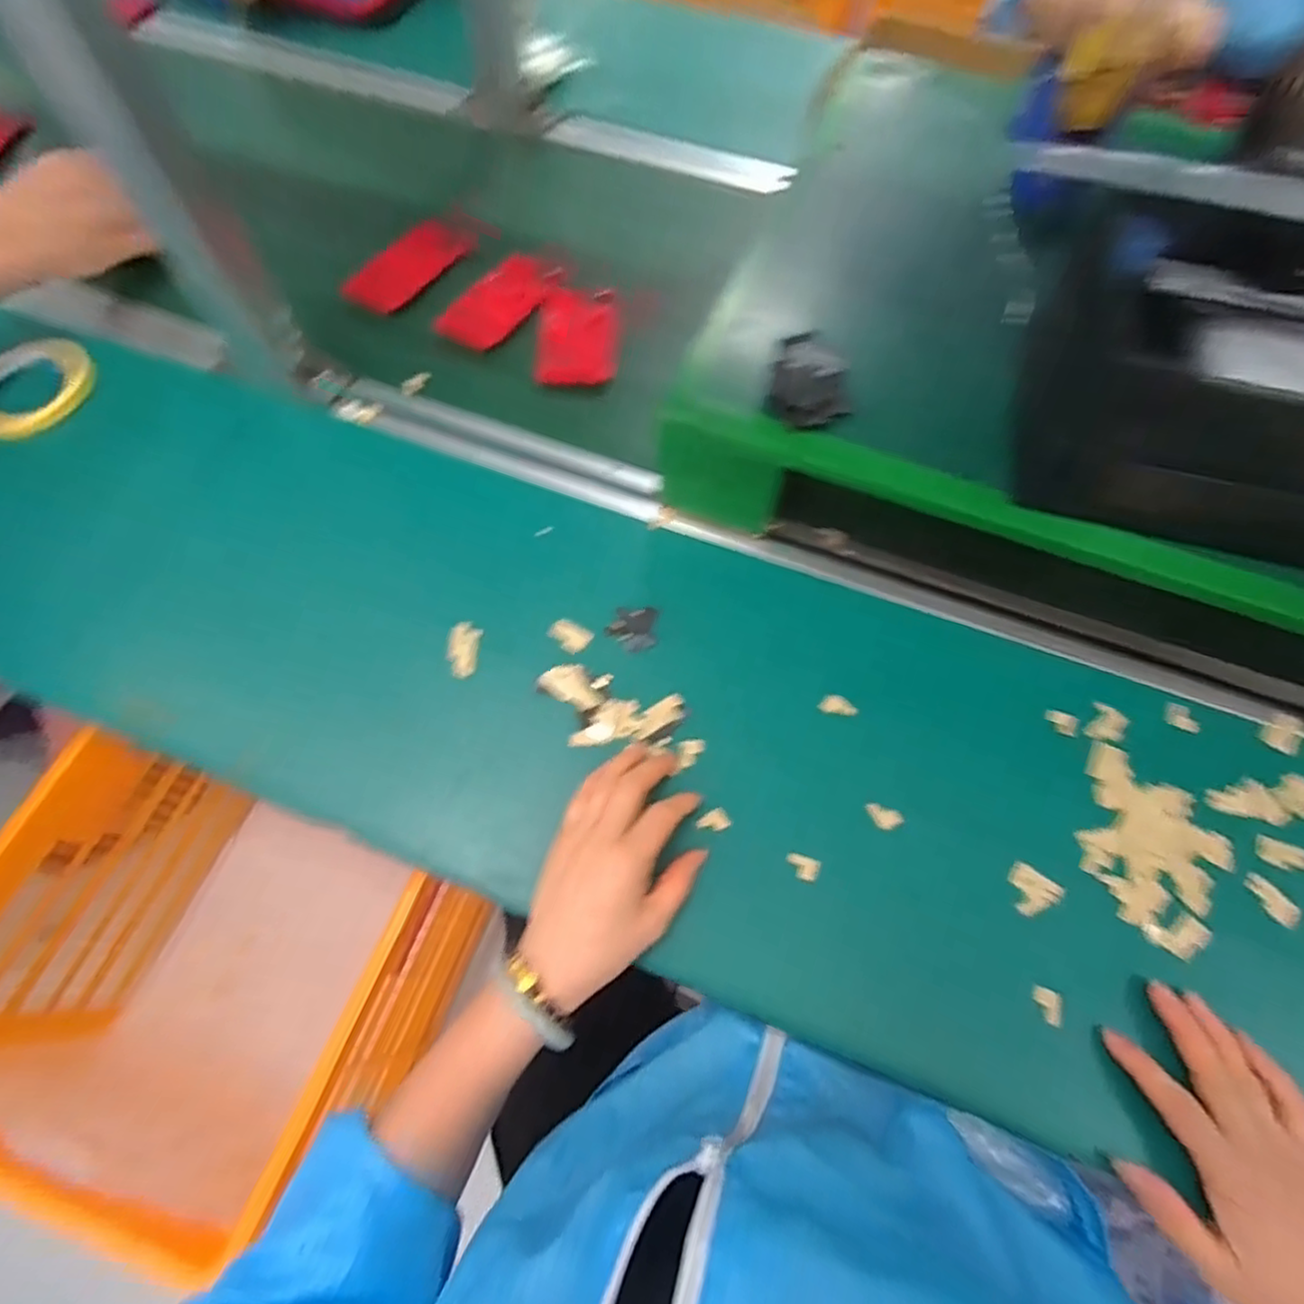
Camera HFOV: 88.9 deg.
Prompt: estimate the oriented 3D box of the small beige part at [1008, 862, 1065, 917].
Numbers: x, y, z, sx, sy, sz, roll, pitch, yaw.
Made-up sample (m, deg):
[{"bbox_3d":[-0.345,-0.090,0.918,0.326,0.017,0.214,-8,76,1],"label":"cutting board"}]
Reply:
[{"bbox_3d":[0.240,0.152,0.420,0.032,0.004,0.029,35,70,15],"label":"small beige part"}]

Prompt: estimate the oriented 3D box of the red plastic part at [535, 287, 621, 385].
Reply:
[{"bbox_3d":[-0.066,-0.289,0.602,0.072,0.009,0.127,3,64,0],"label":"red plastic part"}]

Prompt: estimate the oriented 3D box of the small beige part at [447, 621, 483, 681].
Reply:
[{"bbox_3d":[-0.138,-0.002,0.488,0.021,0.008,0.042,5,64,1],"label":"small beige part"}]

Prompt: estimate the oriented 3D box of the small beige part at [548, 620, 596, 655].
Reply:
[{"bbox_3d":[-0.061,-0.012,0.490,0.029,0.008,0.024,28,68,12],"label":"small beige part"}]

